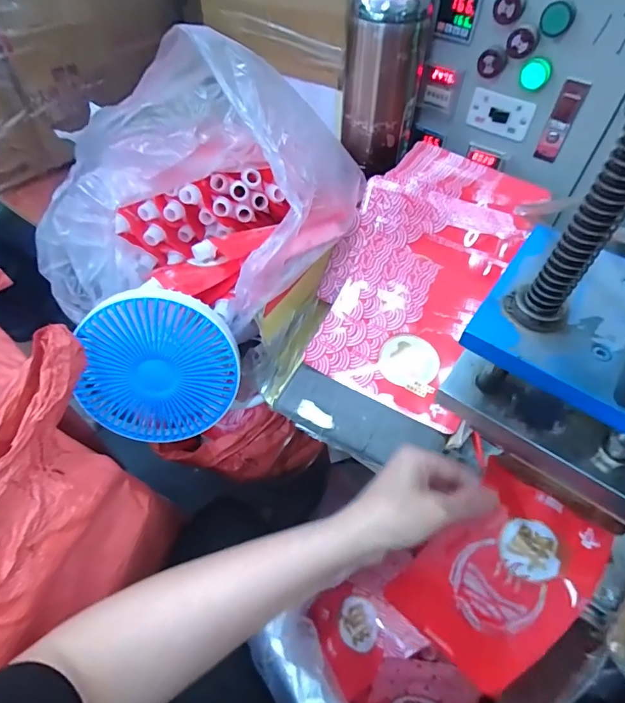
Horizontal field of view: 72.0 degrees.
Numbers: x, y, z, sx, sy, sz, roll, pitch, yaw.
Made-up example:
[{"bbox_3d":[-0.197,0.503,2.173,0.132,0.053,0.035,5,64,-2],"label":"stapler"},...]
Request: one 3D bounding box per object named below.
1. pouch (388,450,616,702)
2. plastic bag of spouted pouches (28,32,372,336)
[{"bbox_3d":[0.149,0.179,0.344,0.116,0.023,0.152,38,88,5],"label":"pouch"},{"bbox_3d":[-0.144,-0.183,0.455,0.349,0.260,0.221,18,57,13],"label":"plastic bag of spouted pouches"}]

